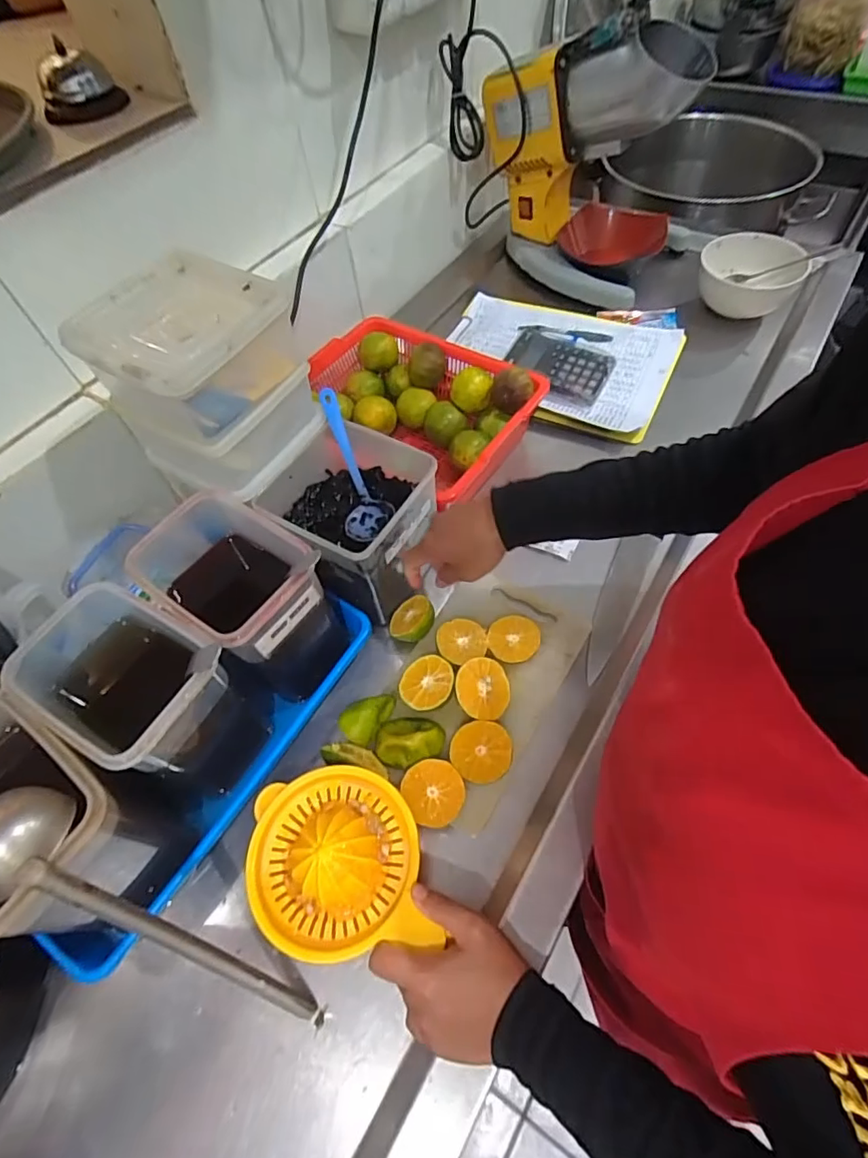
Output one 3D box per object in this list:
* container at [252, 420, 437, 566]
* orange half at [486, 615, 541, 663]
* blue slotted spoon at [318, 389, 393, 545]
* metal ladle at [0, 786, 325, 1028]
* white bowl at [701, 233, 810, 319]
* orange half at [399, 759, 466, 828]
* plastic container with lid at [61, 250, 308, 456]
[{"bbox_3d":[-0.091,-0.075,0.552,0.162,0.097,0.137,27,64,19],"label":"container"},{"bbox_3d":[0.081,0.065,0.545,0.050,0.025,0.050,11,59,11],"label":"orange half"},{"bbox_3d":[-0.082,-0.118,0.552,0.050,0.033,0.152,-16,102,-6],"label":"blue slotted spoon"},{"bbox_3d":[-0.181,0.235,0.367,0.036,0.274,0.054,-3,44,55],"label":"metal ladle"},{"bbox_3d":[0.466,-0.445,0.795,0.135,0.081,0.135,24,63,18],"label":"white bowl"},{"bbox_3d":[0.002,0.190,0.475,0.050,0.037,0.052,-2,58,3],"label":"orange half"},{"bbox_3d":[-0.207,-0.193,0.463,0.136,0.080,0.136,29,64,20],"label":"plastic container with lid"}]

